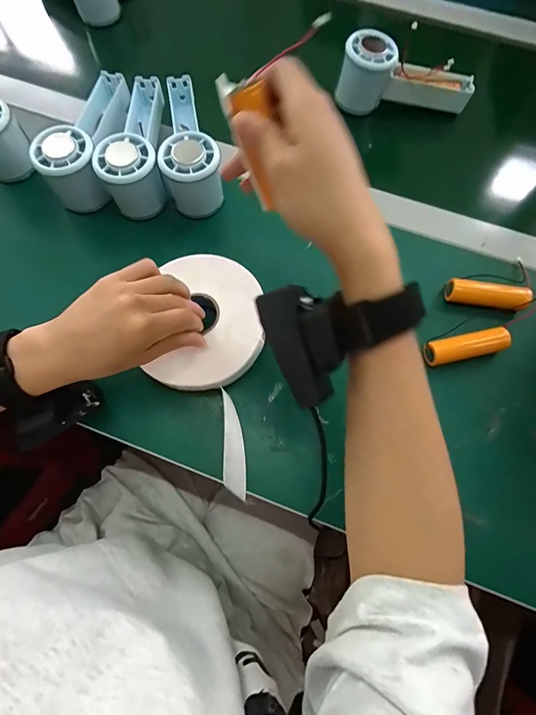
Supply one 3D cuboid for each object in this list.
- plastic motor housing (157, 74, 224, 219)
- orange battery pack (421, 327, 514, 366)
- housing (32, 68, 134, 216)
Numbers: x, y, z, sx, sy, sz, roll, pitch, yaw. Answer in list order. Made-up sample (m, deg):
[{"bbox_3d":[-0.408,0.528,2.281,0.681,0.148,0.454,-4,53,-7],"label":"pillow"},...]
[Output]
[{"bbox_3d":[-0.090,-0.225,0.385,0.051,0.059,0.150,-15,73,-5],"label":"plastic motor housing"},{"bbox_3d":[0.179,-0.009,0.337,0.075,0.019,0.021,-12,73,-4],"label":"orange battery pack"},{"bbox_3d":[-0.181,-0.228,0.383,0.059,0.063,0.153,10,72,2],"label":"housing"}]

